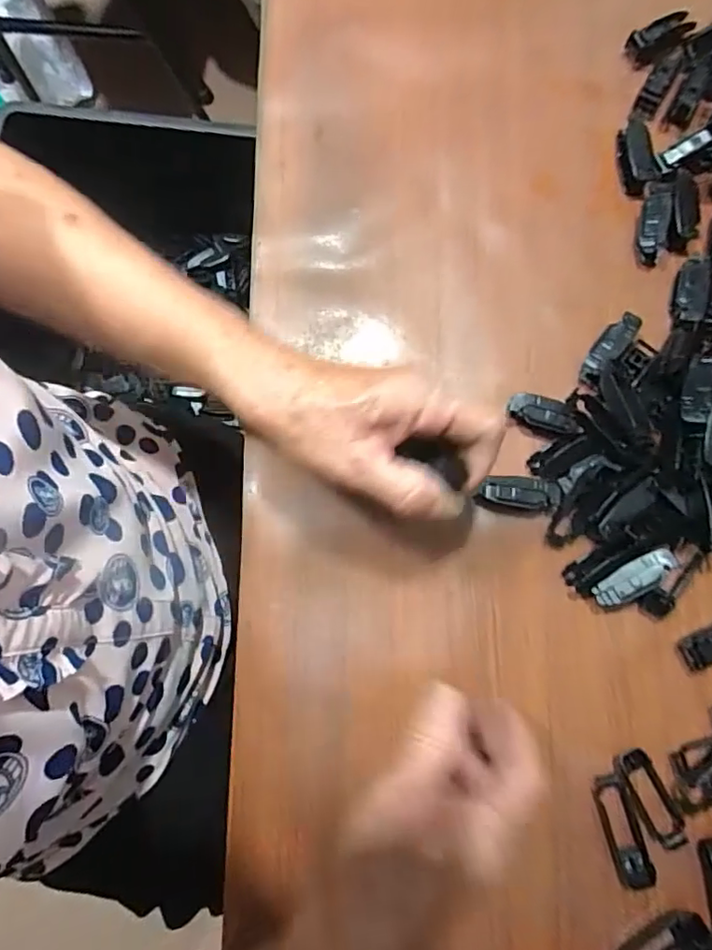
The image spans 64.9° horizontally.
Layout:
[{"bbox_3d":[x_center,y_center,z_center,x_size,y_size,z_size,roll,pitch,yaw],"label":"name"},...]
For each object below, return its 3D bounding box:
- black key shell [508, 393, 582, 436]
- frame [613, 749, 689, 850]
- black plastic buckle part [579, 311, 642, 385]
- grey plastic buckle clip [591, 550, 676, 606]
[{"bbox_3d":[0.117,-0.038,0.343,0.043,0.011,0.018,20,81,4],"label":"black key shell"},{"bbox_3d":[0.165,0.181,0.312,0.020,0.004,0.055,-27,81,-4],"label":"frame"},{"bbox_3d":[0.159,-0.080,0.353,0.016,0.014,0.050,38,82,7],"label":"black plastic buckle part"},{"bbox_3d":[0.160,0.059,0.322,0.048,0.004,0.018,-31,82,7],"label":"grey plastic buckle clip"}]

